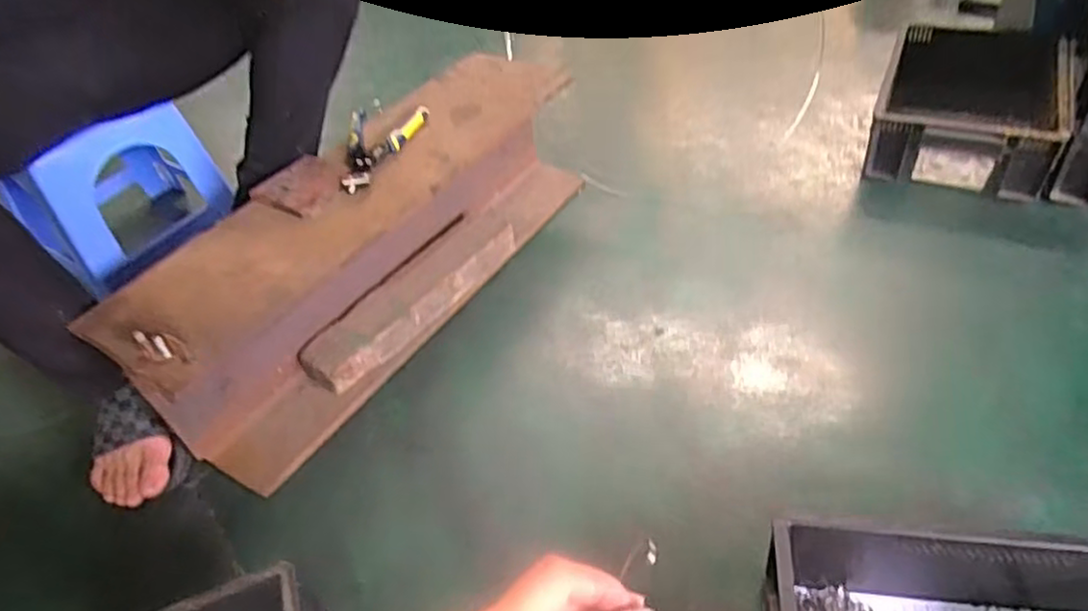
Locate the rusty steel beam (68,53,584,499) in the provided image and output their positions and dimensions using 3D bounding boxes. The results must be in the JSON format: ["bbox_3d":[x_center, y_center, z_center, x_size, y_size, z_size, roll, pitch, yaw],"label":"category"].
[{"bbox_3d":[-0.224,-0.083,0.972,0.210,0.249,0.702,22,51,28],"label":"rusty steel beam"}]

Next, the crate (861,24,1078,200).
[{"bbox_3d":[0.679,-0.317,1.121,0.245,0.125,0.332,16,48,23],"label":"crate"}]

